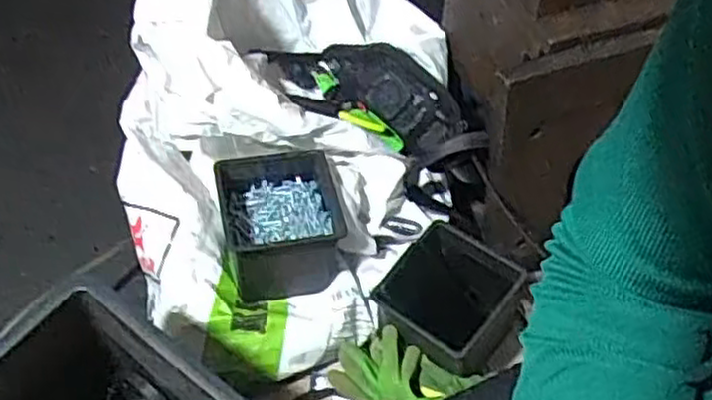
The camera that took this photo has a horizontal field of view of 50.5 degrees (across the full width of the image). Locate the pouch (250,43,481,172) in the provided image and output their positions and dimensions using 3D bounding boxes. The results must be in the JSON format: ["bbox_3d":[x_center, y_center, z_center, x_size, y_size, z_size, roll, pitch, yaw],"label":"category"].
[{"bbox_3d":[0.017,-0.121,0.901,0.276,0.070,0.116,16,55,11],"label":"pouch"}]

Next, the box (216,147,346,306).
[{"bbox_3d":[-0.083,0.034,0.879,0.137,0.118,0.129,-12,55,-9],"label":"box"}]

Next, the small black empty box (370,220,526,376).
[{"bbox_3d":[0.106,0.120,0.865,0.132,0.111,0.133,32,60,21],"label":"small black empty box"}]

